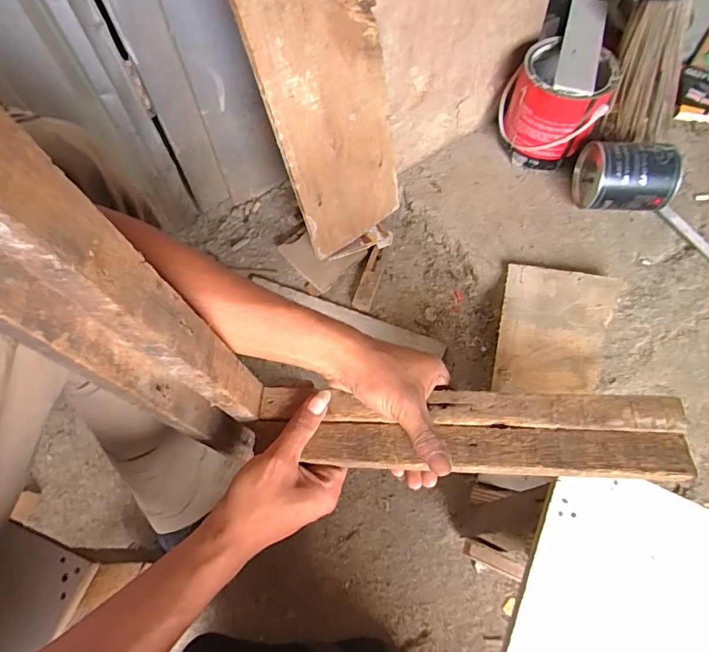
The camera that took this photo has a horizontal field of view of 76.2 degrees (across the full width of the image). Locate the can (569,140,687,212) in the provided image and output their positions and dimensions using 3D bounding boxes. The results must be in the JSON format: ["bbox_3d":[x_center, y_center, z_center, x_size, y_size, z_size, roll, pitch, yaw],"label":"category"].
[{"bbox_3d":[0.461,-0.254,0.774,0.141,0.110,0.109,6,65,3],"label":"can"}]

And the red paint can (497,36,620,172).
[{"bbox_3d":[0.349,-0.385,0.806,0.162,0.156,0.147,11,65,5],"label":"red paint can"}]

